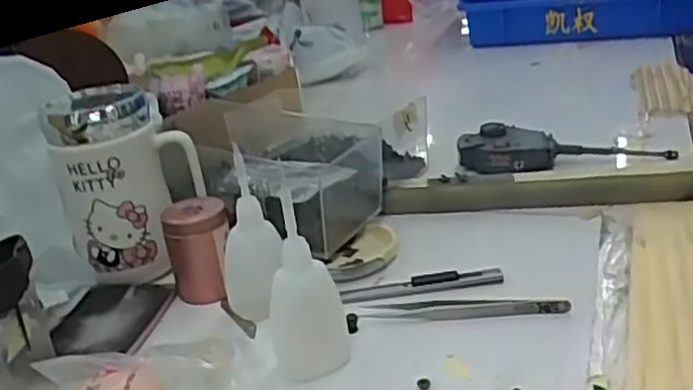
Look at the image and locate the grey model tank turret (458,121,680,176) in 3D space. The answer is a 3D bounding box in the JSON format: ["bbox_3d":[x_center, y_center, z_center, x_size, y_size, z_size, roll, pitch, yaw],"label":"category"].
[{"bbox_3d":[0.196,-0.046,0.638,0.185,0.032,0.053,-4,23,5],"label":"grey model tank turret"}]

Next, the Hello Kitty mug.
[{"bbox_3d":[-0.161,-0.008,0.527,0.099,0.134,0.072,-14,24,-17],"label":"Hello Kitty mug"}]

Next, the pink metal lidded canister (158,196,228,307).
[{"bbox_3d":[-0.103,0.039,0.496,0.044,0.063,0.039,-12,24,-13],"label":"pink metal lidded canister"}]

